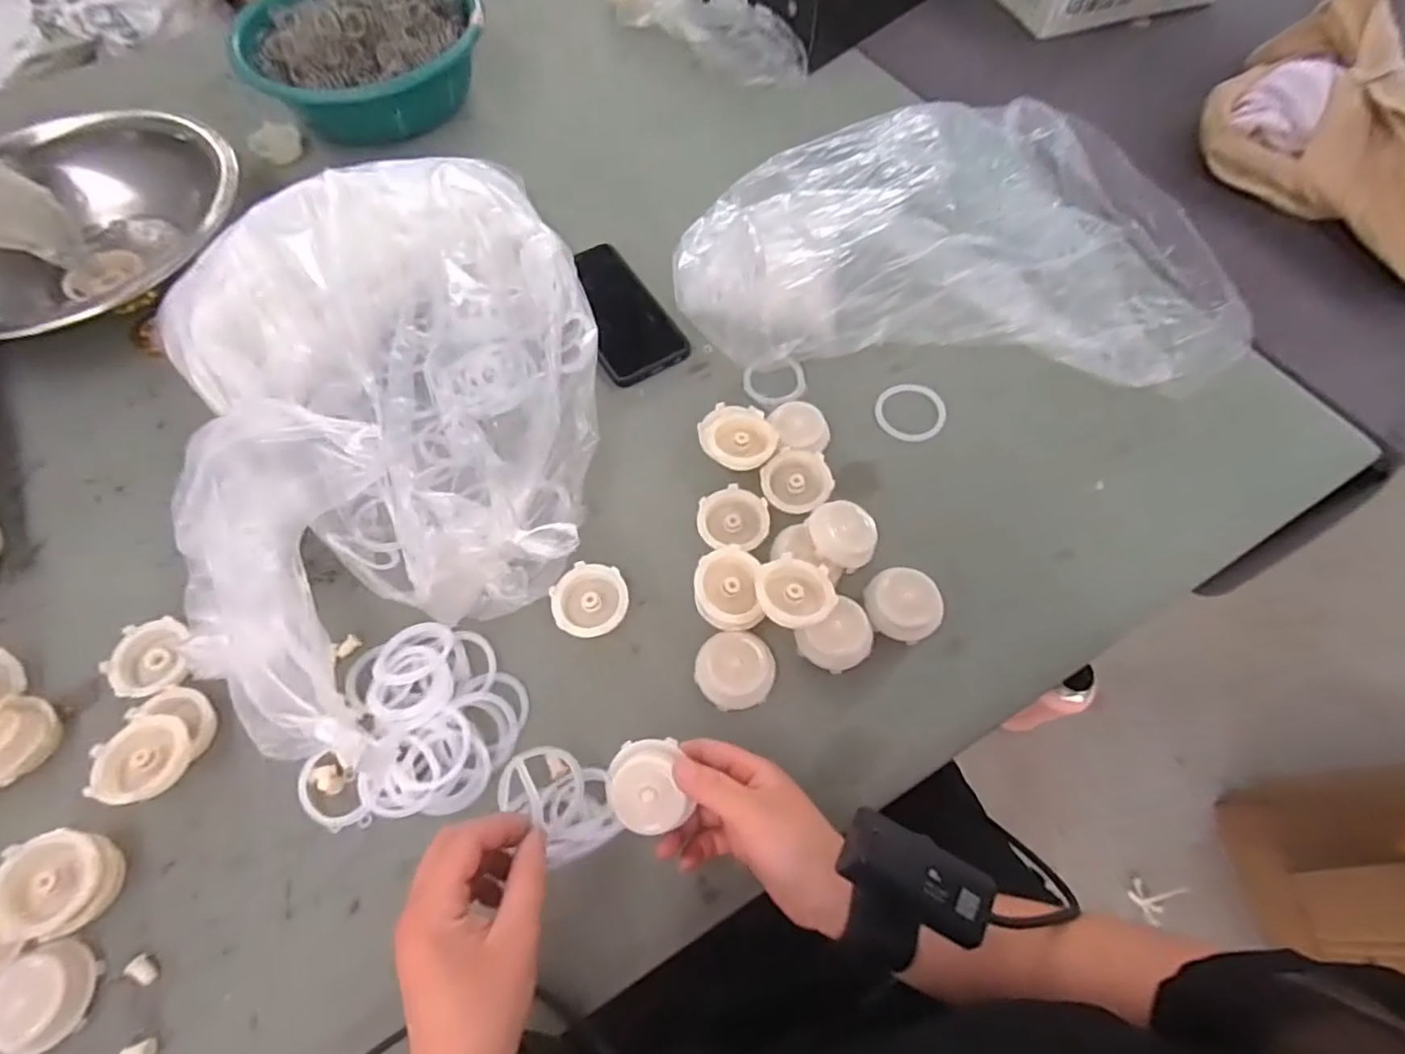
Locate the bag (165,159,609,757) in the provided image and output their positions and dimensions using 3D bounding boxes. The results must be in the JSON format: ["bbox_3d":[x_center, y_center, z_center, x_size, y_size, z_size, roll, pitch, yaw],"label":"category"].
[{"bbox_3d":[-0.218,-0.087,0.470,0.316,0.093,0.430,-22,66,-10],"label":"bag"}]

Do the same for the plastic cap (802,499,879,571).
[{"bbox_3d":[0.102,0.007,0.476,0.046,0.023,0.049,0,64,0],"label":"plastic cap"}]

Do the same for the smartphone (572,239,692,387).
[{"bbox_3d":[-0.082,-0.202,0.596,0.077,0.016,0.158,-31,67,-14],"label":"smartphone"}]

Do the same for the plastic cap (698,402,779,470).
[{"bbox_3d":[0.029,-0.075,0.512,0.056,0.014,0.065,-36,69,-16],"label":"plastic cap"}]

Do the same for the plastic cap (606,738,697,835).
[{"bbox_3d":[-0.034,0.150,0.373,0.041,0.015,0.048,-15,77,4],"label":"plastic cap"}]

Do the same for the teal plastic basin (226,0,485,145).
[{"bbox_3d":[-0.369,-0.523,0.710,0.254,0.082,0.223,-16,70,-7],"label":"teal plastic basin"}]

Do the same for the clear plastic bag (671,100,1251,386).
[{"bbox_3d":[0.217,-0.285,0.572,0.469,0.100,0.311,3,64,1],"label":"clear plastic bag"}]

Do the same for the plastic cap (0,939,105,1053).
[{"bbox_3d":[-0.378,0.266,0.362,0.047,0.022,0.052,-15,65,-7],"label":"plastic cap"}]

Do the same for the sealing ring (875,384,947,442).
[{"bbox_3d":[0.177,-0.098,0.548,0.058,0.007,0.053,-1,73,3],"label":"sealing ring"}]

